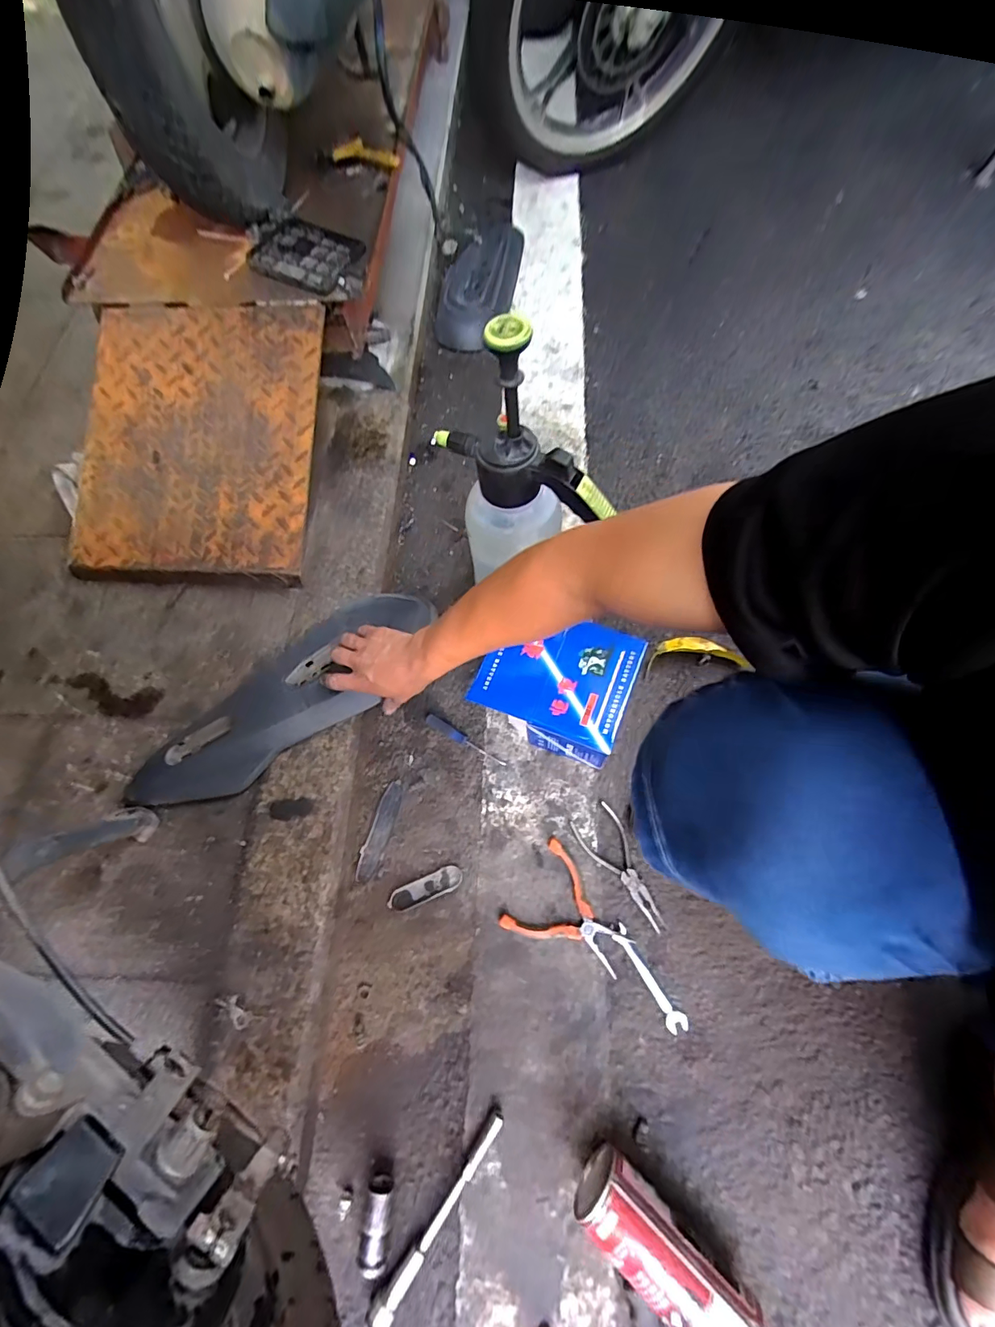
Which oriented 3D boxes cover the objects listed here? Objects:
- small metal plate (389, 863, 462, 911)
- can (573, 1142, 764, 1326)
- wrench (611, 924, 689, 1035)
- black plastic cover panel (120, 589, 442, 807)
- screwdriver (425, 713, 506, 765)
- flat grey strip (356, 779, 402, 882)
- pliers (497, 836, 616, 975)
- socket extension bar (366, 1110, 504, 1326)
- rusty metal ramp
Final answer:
[{"bbox_3d":[-0.090,0.284,0.600,0.095,0.004,0.030,-22,68,-4],"label":"small metal plate"},{"bbox_3d":[0.161,0.548,0.435,0.181,0.063,0.062,38,76,18],"label":"can"},{"bbox_3d":[0.172,0.361,0.546,0.022,0.013,0.116,-33,69,-9],"label":"wrench"},{"bbox_3d":[-0.264,0.049,0.638,0.430,0.048,0.155,-41,75,-15],"label":"black plastic cover panel"},{"bbox_3d":[-0.045,0.106,0.663,0.127,0.014,0.016,28,73,15],"label":"screwdriver"},{"bbox_3d":[-0.154,0.219,0.627,0.028,0.006,0.126,12,69,9],"label":"flat grey strip"},{"bbox_3d":[0.088,0.286,0.577,0.138,0.015,0.114,20,71,8],"label":"pliers"},{"bbox_3d":[-0.056,0.553,0.473,0.021,0.017,0.198,37,75,13],"label":"socket extension bar"},{"bbox_3d":[-0.460,-0.357,0.742,0.363,0.138,0.457,2,70,2],"label":"rusty metal ramp"}]

